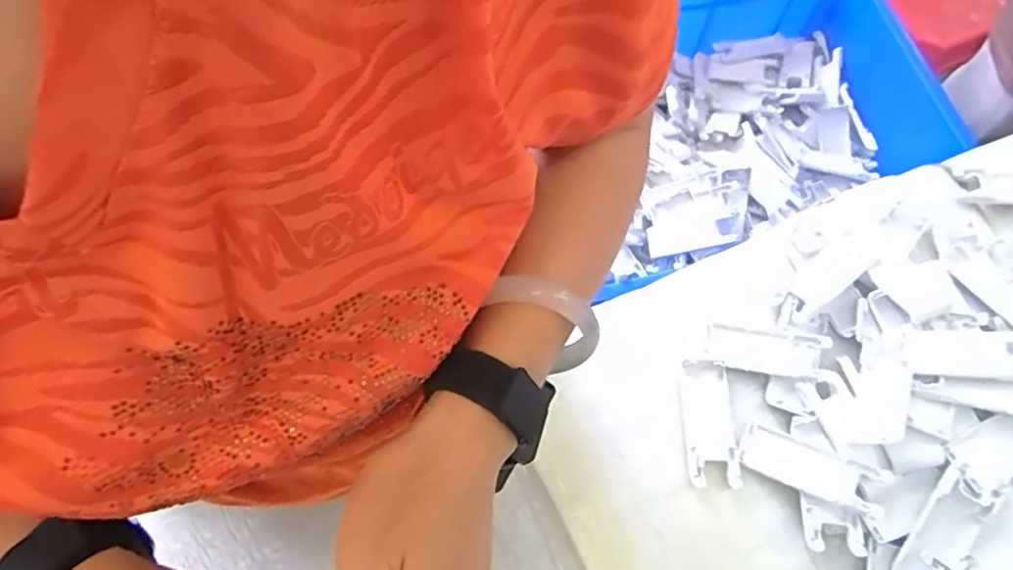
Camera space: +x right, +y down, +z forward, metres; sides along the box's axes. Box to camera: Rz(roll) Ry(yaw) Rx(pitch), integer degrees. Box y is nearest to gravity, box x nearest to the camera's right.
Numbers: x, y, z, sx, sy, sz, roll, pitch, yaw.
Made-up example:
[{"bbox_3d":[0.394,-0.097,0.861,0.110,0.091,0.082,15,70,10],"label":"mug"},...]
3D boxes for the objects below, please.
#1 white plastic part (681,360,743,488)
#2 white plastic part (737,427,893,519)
[{"bbox_3d":[0.170,0.115,0.496,0.043,0.010,0.102,3,67,0],"label":"white plastic part"},{"bbox_3d":[0.245,0.147,0.476,0.103,0.014,0.041,20,67,27],"label":"white plastic part"}]

